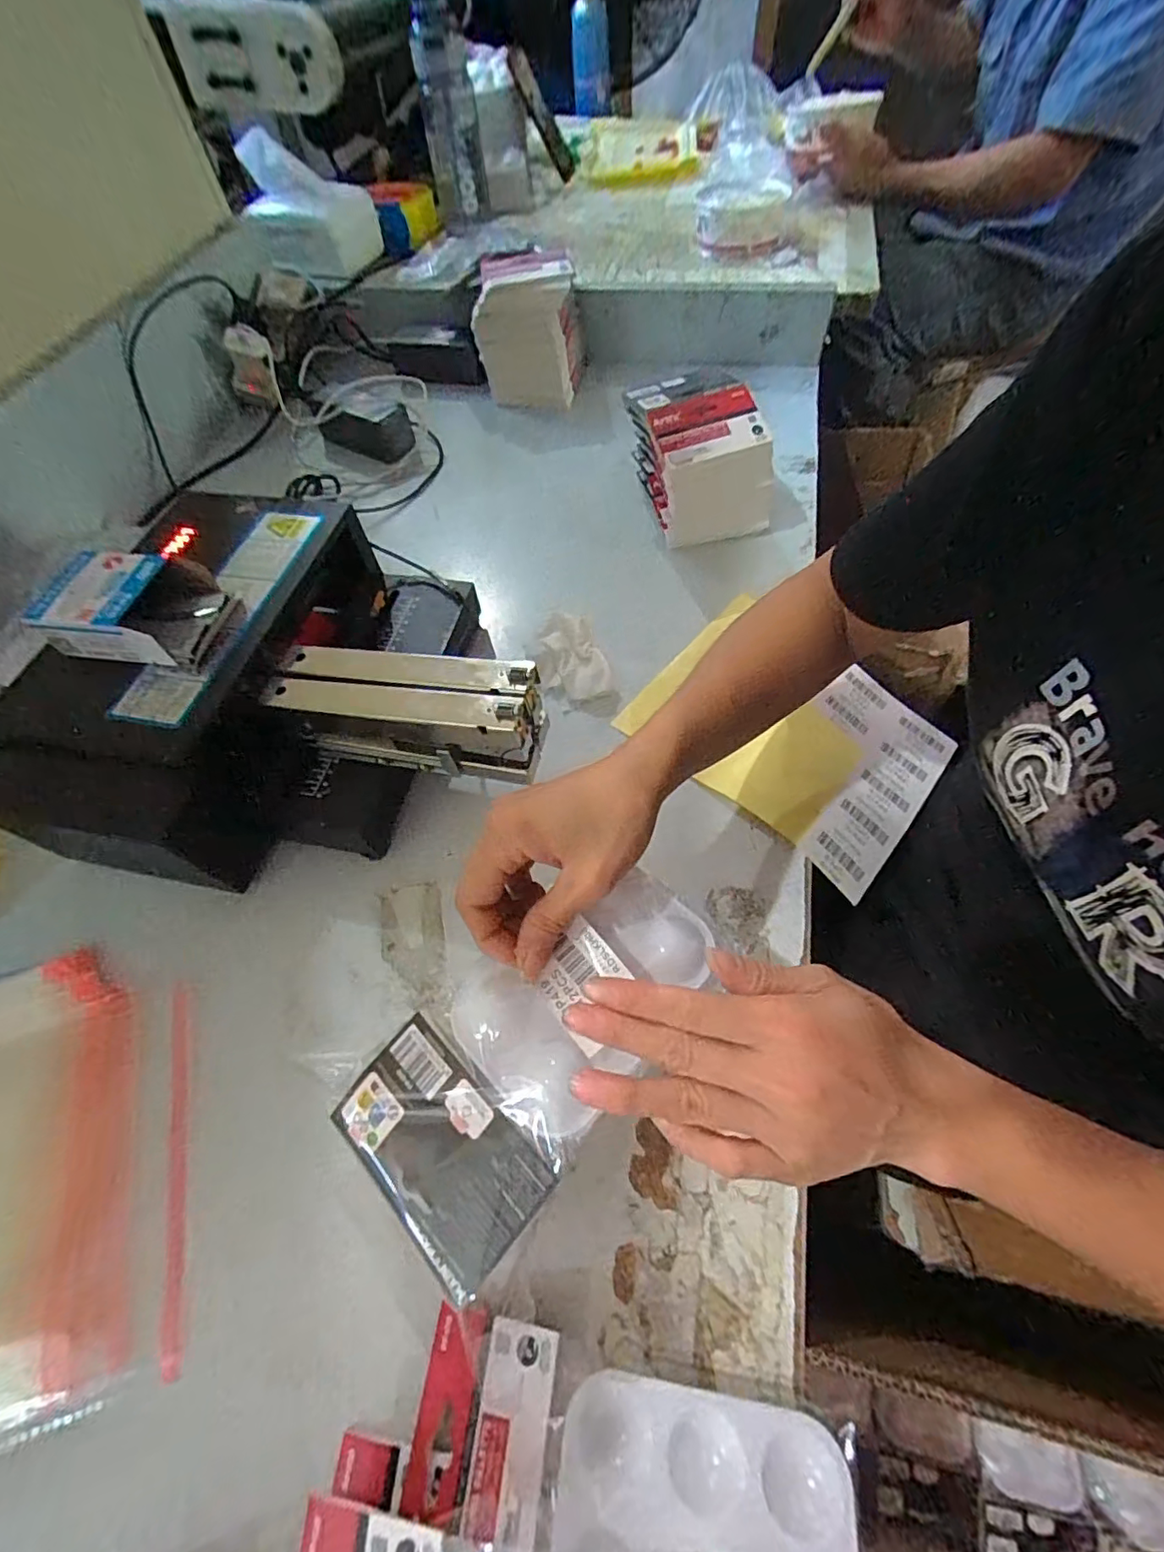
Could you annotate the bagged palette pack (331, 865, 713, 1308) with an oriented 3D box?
[{"bbox_3d":[-0.020,0.123,0.268,0.187,0.021,0.094,-42,64,-13],"label":"bagged palette pack"}]

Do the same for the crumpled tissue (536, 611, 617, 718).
[{"bbox_3d":[-0.011,-0.101,0.513,0.058,0.027,0.117,-20,60,-8],"label":"crumpled tissue"}]

